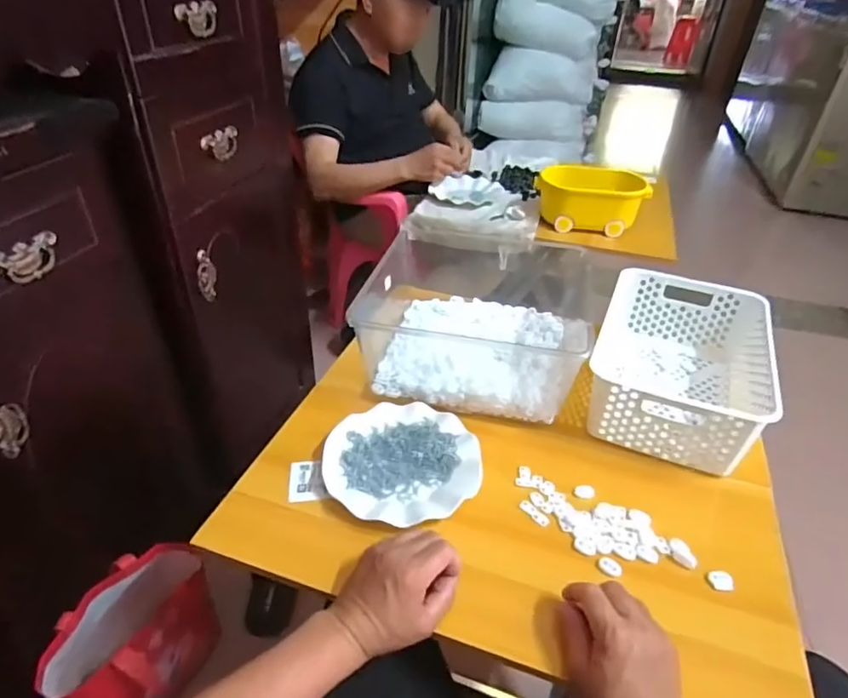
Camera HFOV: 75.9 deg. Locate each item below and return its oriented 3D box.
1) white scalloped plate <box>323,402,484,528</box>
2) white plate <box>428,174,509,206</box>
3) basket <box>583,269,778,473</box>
[{"bbox_3d":[-0.026,0.136,0.652,0.177,0.033,0.179,2,33,-1],"label":"white scalloped plate"},{"bbox_3d":[0.114,-0.404,1.379,0.154,0.019,0.163,24,39,30],"label":"white plate"},{"bbox_3d":[0.345,0.022,0.752,0.216,0.121,0.299,15,36,19],"label":"basket"}]

